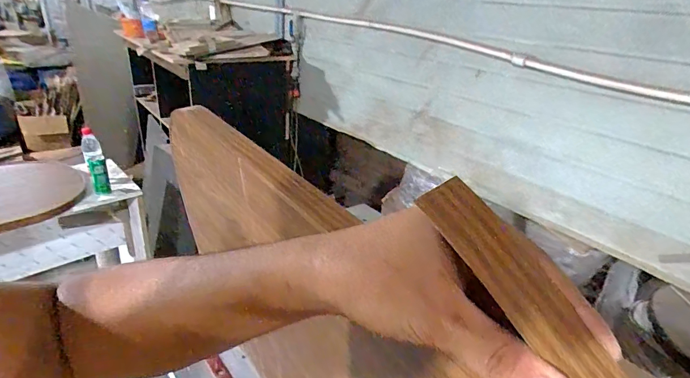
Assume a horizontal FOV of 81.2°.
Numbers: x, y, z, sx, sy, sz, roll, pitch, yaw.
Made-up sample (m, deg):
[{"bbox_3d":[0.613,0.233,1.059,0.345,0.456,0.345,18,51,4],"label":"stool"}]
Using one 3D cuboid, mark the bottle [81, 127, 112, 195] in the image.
[{"bbox_3d":[-0.982,-0.112,1.584,0.065,0.086,0.284,-14,75,-35],"label":"bottle"}]

